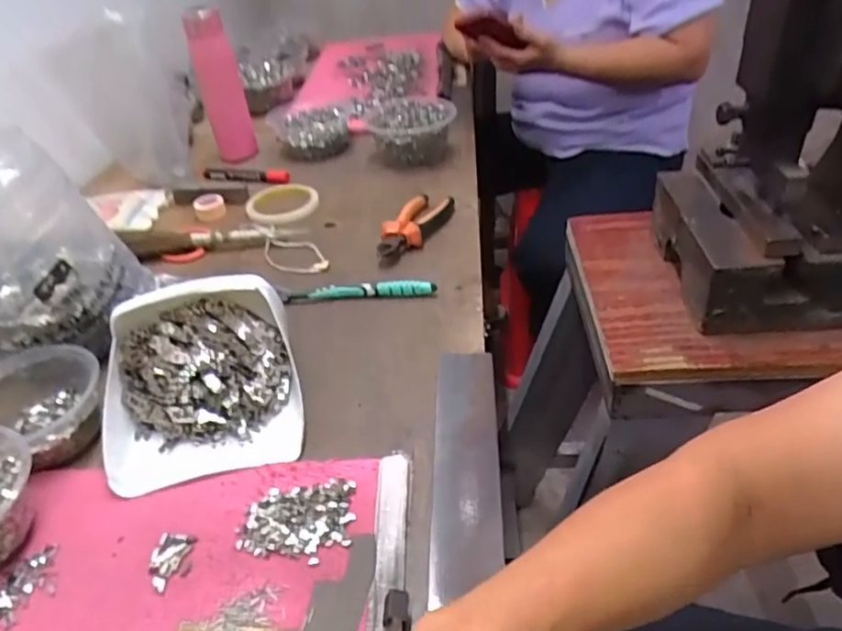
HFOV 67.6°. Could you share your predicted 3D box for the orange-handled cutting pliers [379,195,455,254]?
[{"bbox_3d":[-0.006,-0.115,0.764,0.045,0.028,0.139,11,40,23],"label":"orange-handled cutting pliers"}]

